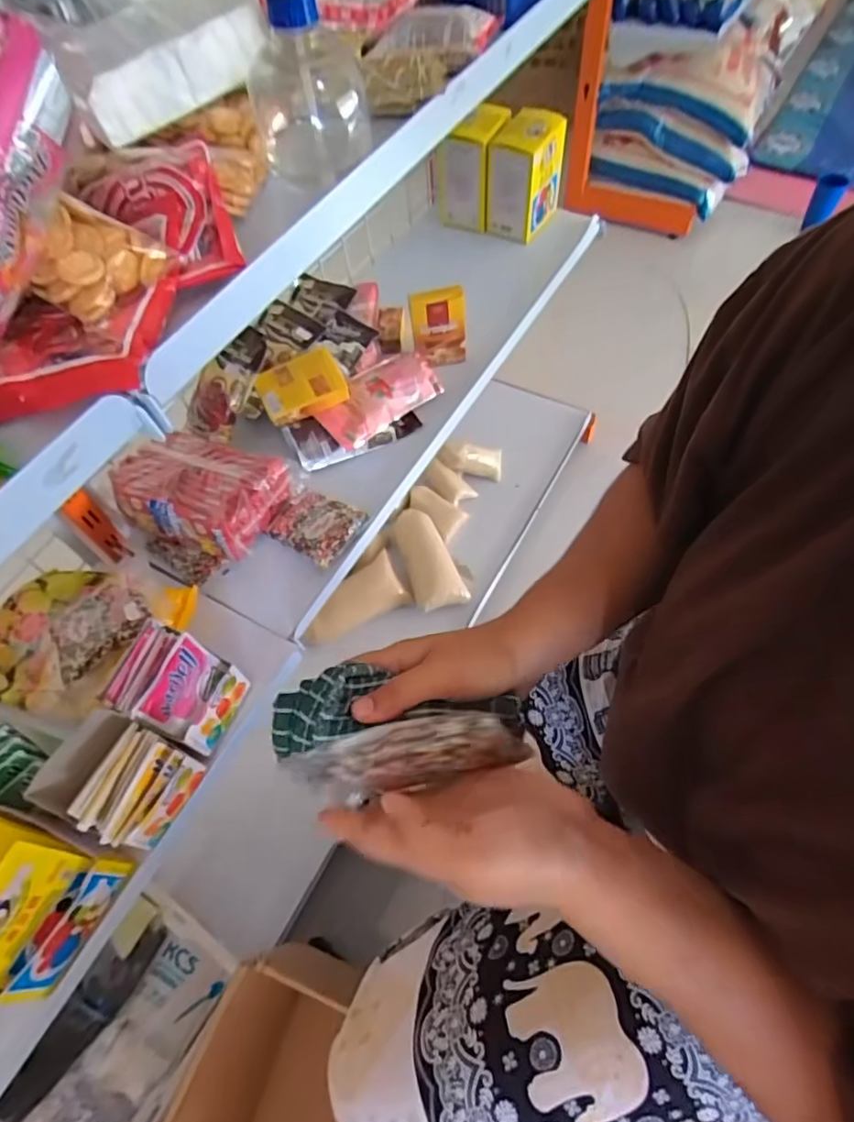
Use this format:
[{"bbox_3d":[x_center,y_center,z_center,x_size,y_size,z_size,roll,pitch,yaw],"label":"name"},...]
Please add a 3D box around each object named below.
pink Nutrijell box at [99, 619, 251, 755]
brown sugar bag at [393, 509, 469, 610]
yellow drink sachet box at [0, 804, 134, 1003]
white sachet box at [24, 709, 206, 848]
[{"bbox_3d":[-0.229,0.123,0.562,0.075,0.111,0.080,18,62,14],"label":"pink Nutrijell box"},{"bbox_3d":[0.000,-0.003,1.137,0.092,0.036,0.212,-17,60,-6],"label":"brown sugar bag"},{"bbox_3d":[-0.319,0.262,0.459,0.083,0.119,0.114,21,63,16],"label":"yellow drink sachet box"},{"bbox_3d":[-0.262,0.186,0.512,0.092,0.081,0.083,19,62,15],"label":"white sachet box"}]

